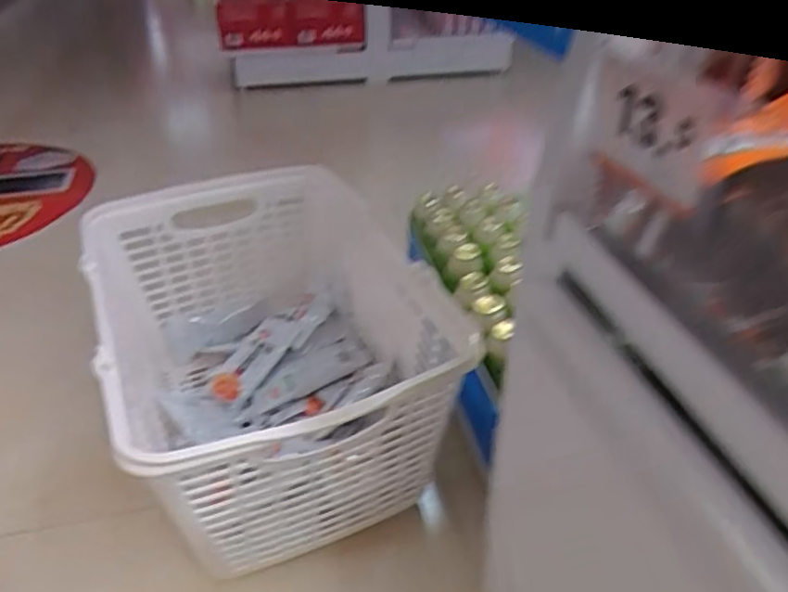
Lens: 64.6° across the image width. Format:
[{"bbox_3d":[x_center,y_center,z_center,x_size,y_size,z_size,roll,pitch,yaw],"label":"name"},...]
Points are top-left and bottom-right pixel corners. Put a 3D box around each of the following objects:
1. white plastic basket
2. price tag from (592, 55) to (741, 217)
[{"bbox_3d":[-0.135,0.067,0.698,0.310,0.235,0.440,-16,38,-20],"label":"white plastic basket"},{"bbox_3d":[0.122,-0.079,0.298,0.010,0.060,0.075,-16,40,-15],"label":"price tag"}]

